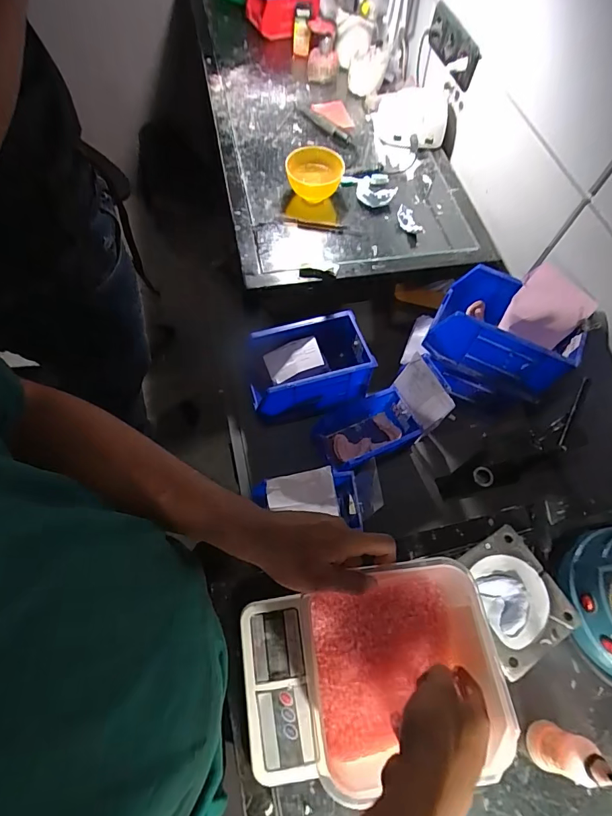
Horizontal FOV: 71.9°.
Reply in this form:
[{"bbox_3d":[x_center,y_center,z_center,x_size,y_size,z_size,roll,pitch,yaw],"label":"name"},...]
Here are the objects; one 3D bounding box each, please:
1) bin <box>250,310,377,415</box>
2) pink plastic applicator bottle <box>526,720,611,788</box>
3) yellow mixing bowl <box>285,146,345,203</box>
[{"bbox_3d":[0.003,-0.076,0.800,0.216,0.120,0.144,-11,65,-9],"label":"bin"},{"bbox_3d":[0.266,0.346,0.413,0.039,0.128,0.045,24,65,8],"label":"pink plastic applicator bottle"},{"bbox_3d":[0.017,-0.458,0.838,0.107,0.068,0.100,1,64,-3],"label":"yellow mixing bowl"}]

